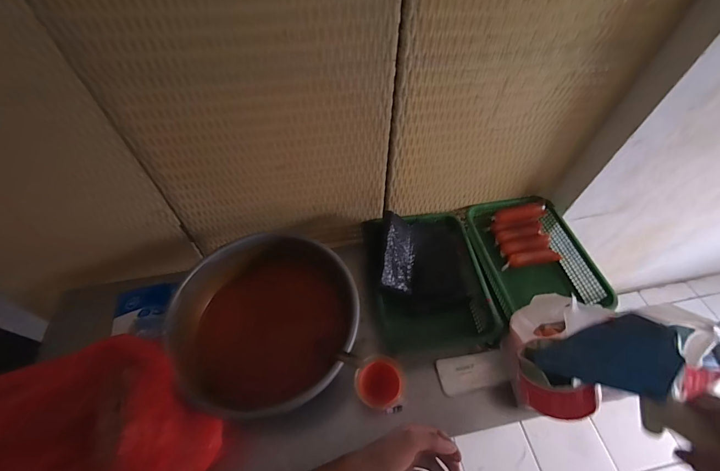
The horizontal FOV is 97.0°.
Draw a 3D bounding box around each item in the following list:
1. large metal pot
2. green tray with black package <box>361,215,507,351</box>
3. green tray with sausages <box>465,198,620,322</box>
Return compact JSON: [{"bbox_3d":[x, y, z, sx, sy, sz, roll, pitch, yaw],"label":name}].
[{"bbox_3d":[-0.191,0.189,0.711,0.372,0.202,0.352,0,56,0],"label":"large metal pot"},{"bbox_3d":[0.163,0.085,0.788,0.273,0.186,0.336,-8,56,-5],"label":"green tray with black package"},{"bbox_3d":[0.445,0.062,0.850,0.261,0.089,0.350,-10,56,-7],"label":"green tray with sausages"}]

